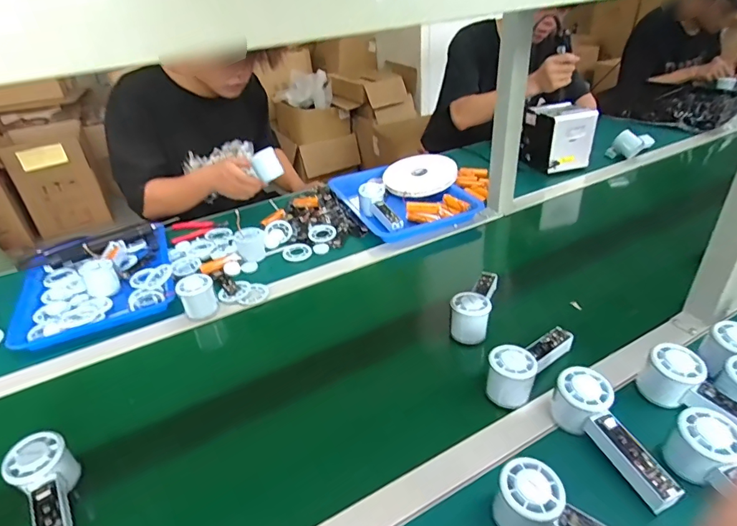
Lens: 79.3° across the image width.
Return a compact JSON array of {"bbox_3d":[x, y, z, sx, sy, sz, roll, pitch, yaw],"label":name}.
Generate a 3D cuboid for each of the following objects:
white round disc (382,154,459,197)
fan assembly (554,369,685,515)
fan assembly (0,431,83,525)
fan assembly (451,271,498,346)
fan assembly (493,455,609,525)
[{"bbox_3d":[0.128,-0.219,1.100,0.180,0.017,0.195,-11,40,9],"label":"white round disc"},{"bbox_3d":[0.270,0.196,0.500,0.057,0.066,0.156,-17,50,-19],"label":"fan assembly"},{"bbox_3d":[-0.338,0.260,0.472,0.059,0.053,0.157,-23,53,-27],"label":"fan assembly"},{"bbox_3d":[0.169,0.058,0.706,0.056,0.059,0.152,9,35,18],"label":"fan assembly"},{"bbox_3d":[0.191,0.250,0.407,0.148,0.062,0.054,24,42,35],"label":"fan assembly"}]

